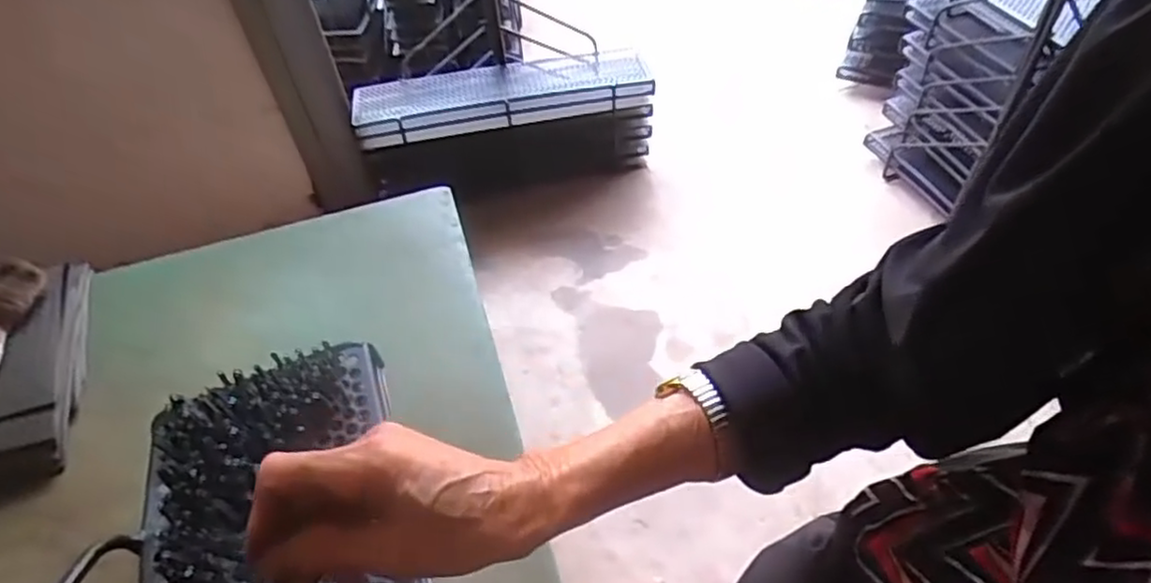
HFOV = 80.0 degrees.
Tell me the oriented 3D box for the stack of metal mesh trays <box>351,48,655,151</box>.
[{"bbox_3d":[-0.164,-0.432,1.504,0.652,0.079,0.238,-8,44,4],"label":"stack of metal mesh trays"}]

